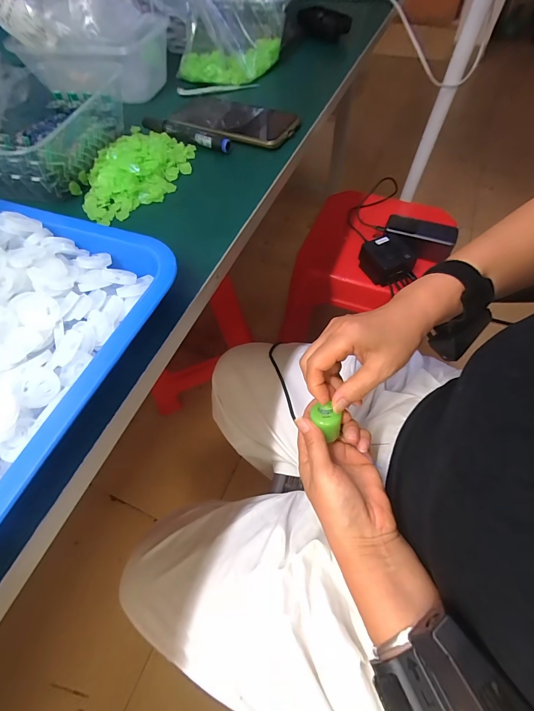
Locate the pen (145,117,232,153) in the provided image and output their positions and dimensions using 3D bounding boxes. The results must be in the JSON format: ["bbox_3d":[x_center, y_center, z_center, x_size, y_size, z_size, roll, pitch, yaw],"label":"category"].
[{"bbox_3d":[-0.102,-0.277,0.395,0.121,0.019,0.017,24,63,16],"label":"pen"}]

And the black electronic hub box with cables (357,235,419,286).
[{"bbox_3d":[0.227,-0.181,0.596,0.083,0.046,0.081,-19,60,-8],"label":"black electronic hub box with cables"}]

